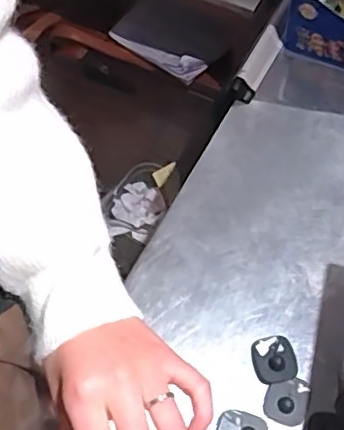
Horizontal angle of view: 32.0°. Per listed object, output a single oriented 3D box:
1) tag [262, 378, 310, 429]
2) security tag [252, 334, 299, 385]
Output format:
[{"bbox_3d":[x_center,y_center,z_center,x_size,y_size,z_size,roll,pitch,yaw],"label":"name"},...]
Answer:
[{"bbox_3d":[0.109,0.175,0.568,0.039,0.010,0.045,17,65,11],"label":"tag"},{"bbox_3d":[0.102,0.142,0.586,0.044,0.013,0.048,-14,63,-4],"label":"security tag"}]

